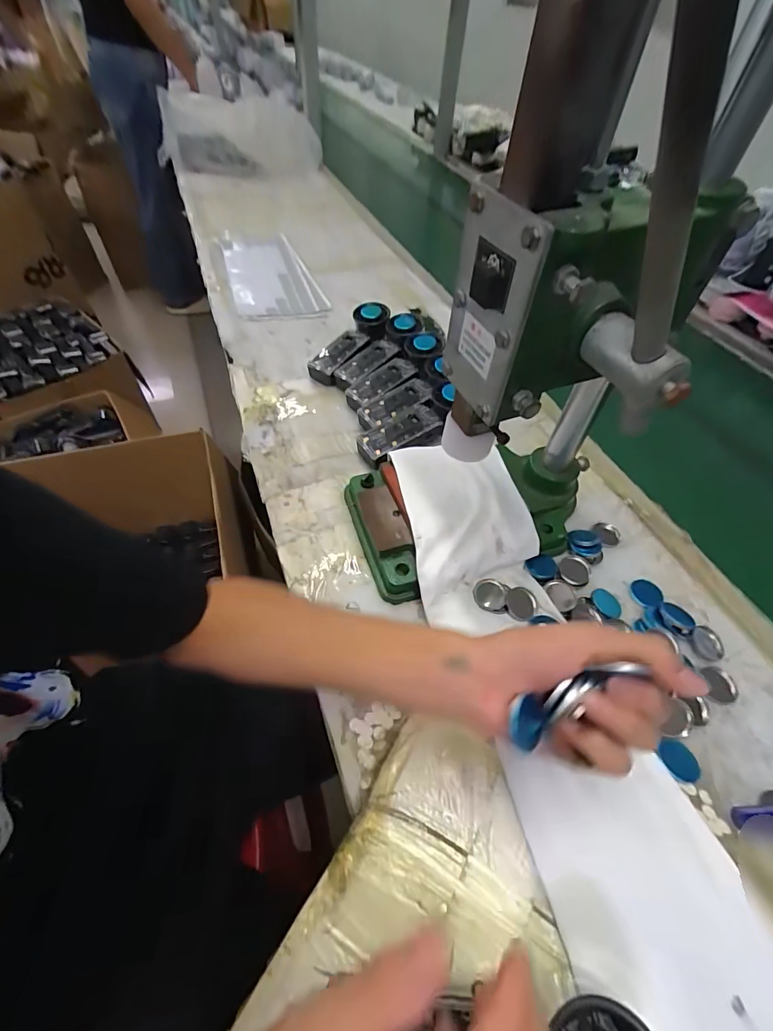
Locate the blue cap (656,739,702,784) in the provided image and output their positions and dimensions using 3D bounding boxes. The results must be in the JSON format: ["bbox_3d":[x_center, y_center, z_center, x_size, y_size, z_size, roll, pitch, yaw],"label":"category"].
[{"bbox_3d":[0.229,0.191,0.328,0.025,0.004,0.030,-24,58,-19],"label":"blue cap"}]

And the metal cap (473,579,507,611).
[{"bbox_3d":[0.100,0.077,0.411,0.031,0.007,0.030,12,74,12],"label":"metal cap"}]

